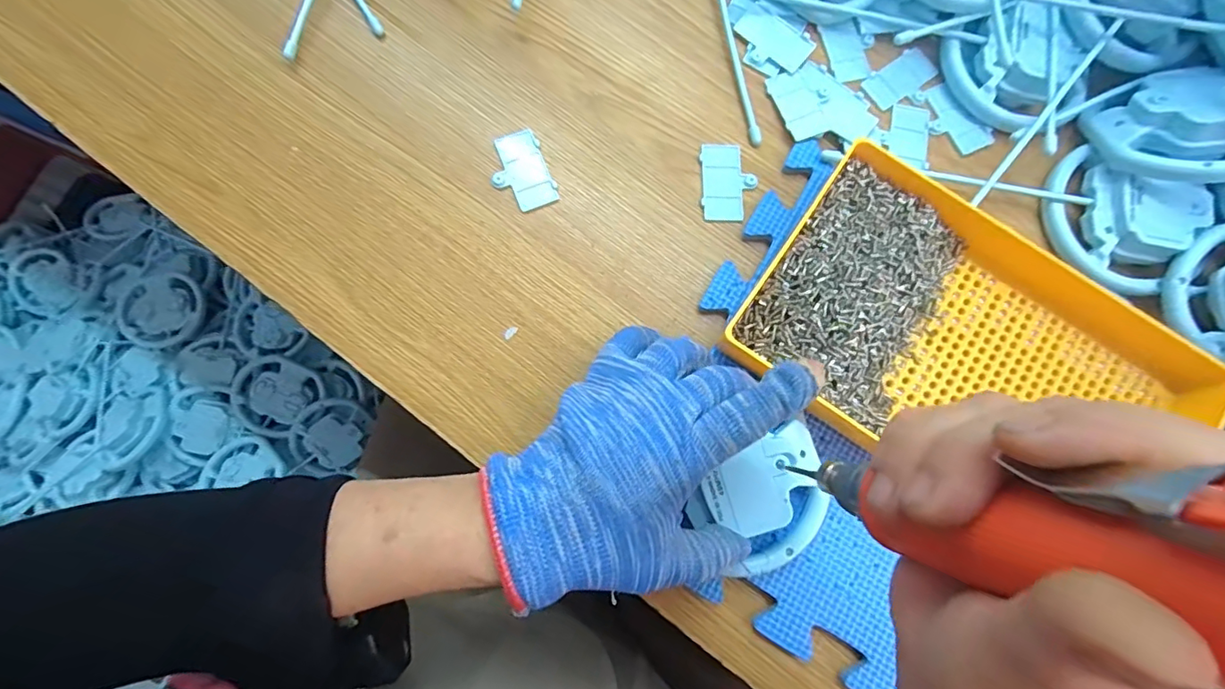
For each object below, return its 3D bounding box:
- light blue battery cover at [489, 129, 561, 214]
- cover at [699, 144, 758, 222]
[{"bbox_3d":[-0.060,-0.112,0.338,0.036,0.004,0.054,-22,82,-6],"label":"light blue battery cover"},{"bbox_3d":[0.076,-0.106,0.341,0.035,0.004,0.054,1,80,-2],"label":"cover"}]

